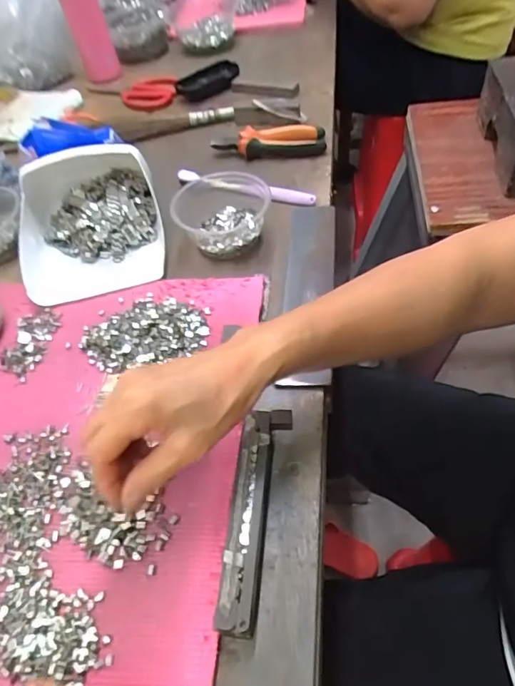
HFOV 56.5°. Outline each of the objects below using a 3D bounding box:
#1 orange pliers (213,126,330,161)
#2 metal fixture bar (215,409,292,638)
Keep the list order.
[{"bbox_3d":[0.016,-0.268,0.642,0.144,0.016,0.059,-12,50,0],"label":"orange pliers"},{"bbox_3d":[-0.004,0.119,0.340,0.033,0.032,0.151,5,52,14],"label":"metal fixture bar"}]

